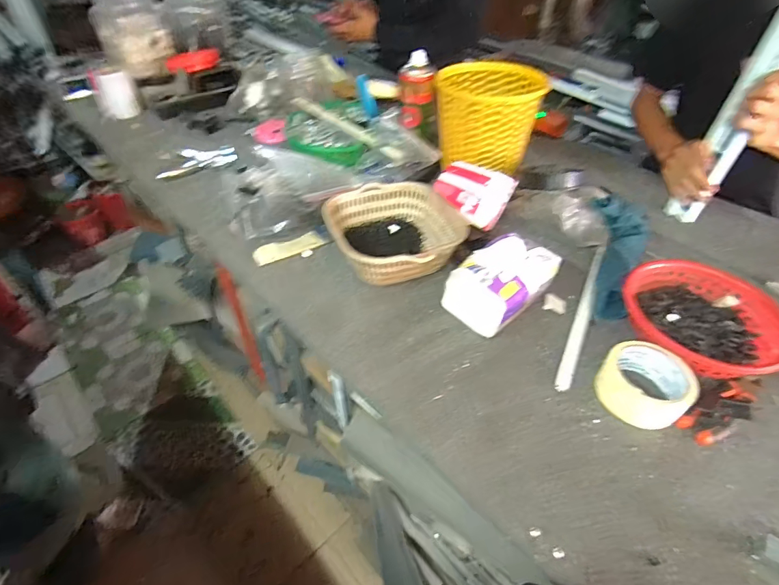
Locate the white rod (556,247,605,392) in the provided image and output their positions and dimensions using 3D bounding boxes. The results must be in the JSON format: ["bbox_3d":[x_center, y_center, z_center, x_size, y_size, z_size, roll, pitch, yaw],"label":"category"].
[{"bbox_3d":[0.292,0.025,0.632,0.020,0.014,0.314,22,48,18],"label":"white rod"}]

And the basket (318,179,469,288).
[{"bbox_3d":[0.013,-0.089,0.687,0.207,0.086,0.212,-16,48,-18],"label":"basket"}]

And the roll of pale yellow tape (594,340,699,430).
[{"bbox_3d":[0.311,0.109,0.519,0.094,0.044,0.092,1,45,-1],"label":"roll of pale yellow tape"}]

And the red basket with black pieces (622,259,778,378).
[{"bbox_3d":[0.416,0.038,0.572,0.184,0.064,0.180,-23,51,-24],"label":"red basket with black pieces"}]

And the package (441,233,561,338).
[{"bbox_3d":[0.163,-0.021,0.605,0.142,0.094,0.096,-31,54,-29],"label":"package"}]

